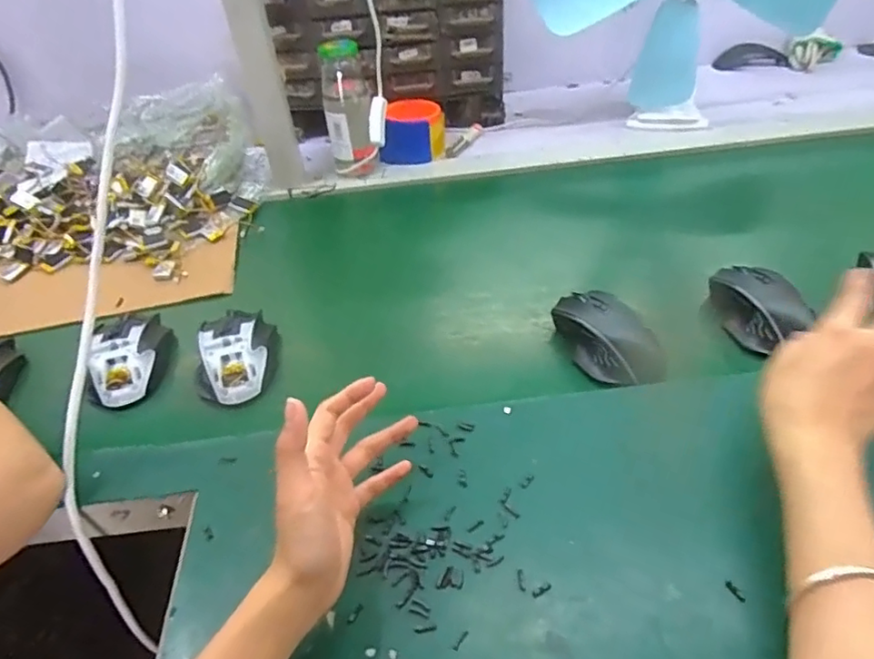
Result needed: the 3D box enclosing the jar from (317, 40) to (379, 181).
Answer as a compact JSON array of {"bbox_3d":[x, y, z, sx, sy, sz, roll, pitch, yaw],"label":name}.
[{"bbox_3d":[-0.119,-0.292,0.785,0.063,0.163,0.068,-9,43,-3],"label":"jar"}]

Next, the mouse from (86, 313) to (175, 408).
[{"bbox_3d":[-0.300,0.028,0.573,0.069,0.046,0.097,-12,43,-5],"label":"mouse"}]

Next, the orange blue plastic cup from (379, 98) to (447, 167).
[{"bbox_3d":[-0.033,-0.284,0.839,0.085,0.066,0.085,-1,43,6],"label":"orange blue plastic cup"}]

